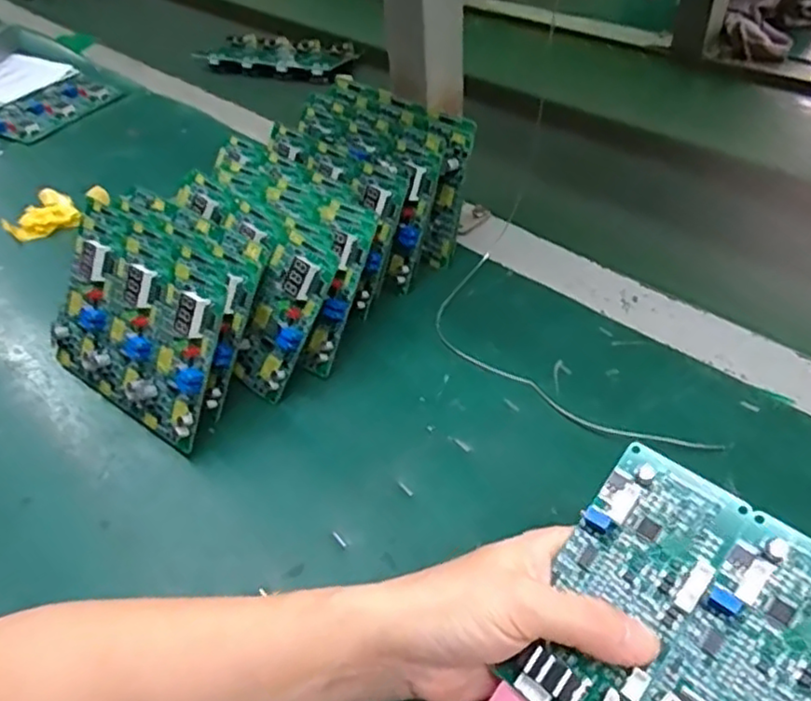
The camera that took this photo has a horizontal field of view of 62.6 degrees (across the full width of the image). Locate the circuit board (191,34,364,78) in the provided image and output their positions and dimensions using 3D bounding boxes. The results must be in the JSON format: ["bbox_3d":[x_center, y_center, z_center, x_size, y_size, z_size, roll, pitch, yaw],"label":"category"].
[{"bbox_3d":[-0.159,-0.378,0.856,0.188,0.022,0.096,15,47,21],"label":"circuit board"}]

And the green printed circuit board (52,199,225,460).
[{"bbox_3d":[-0.170,-0.017,0.423,0.142,0.112,0.022,26,14,29],"label":"green printed circuit board"}]

